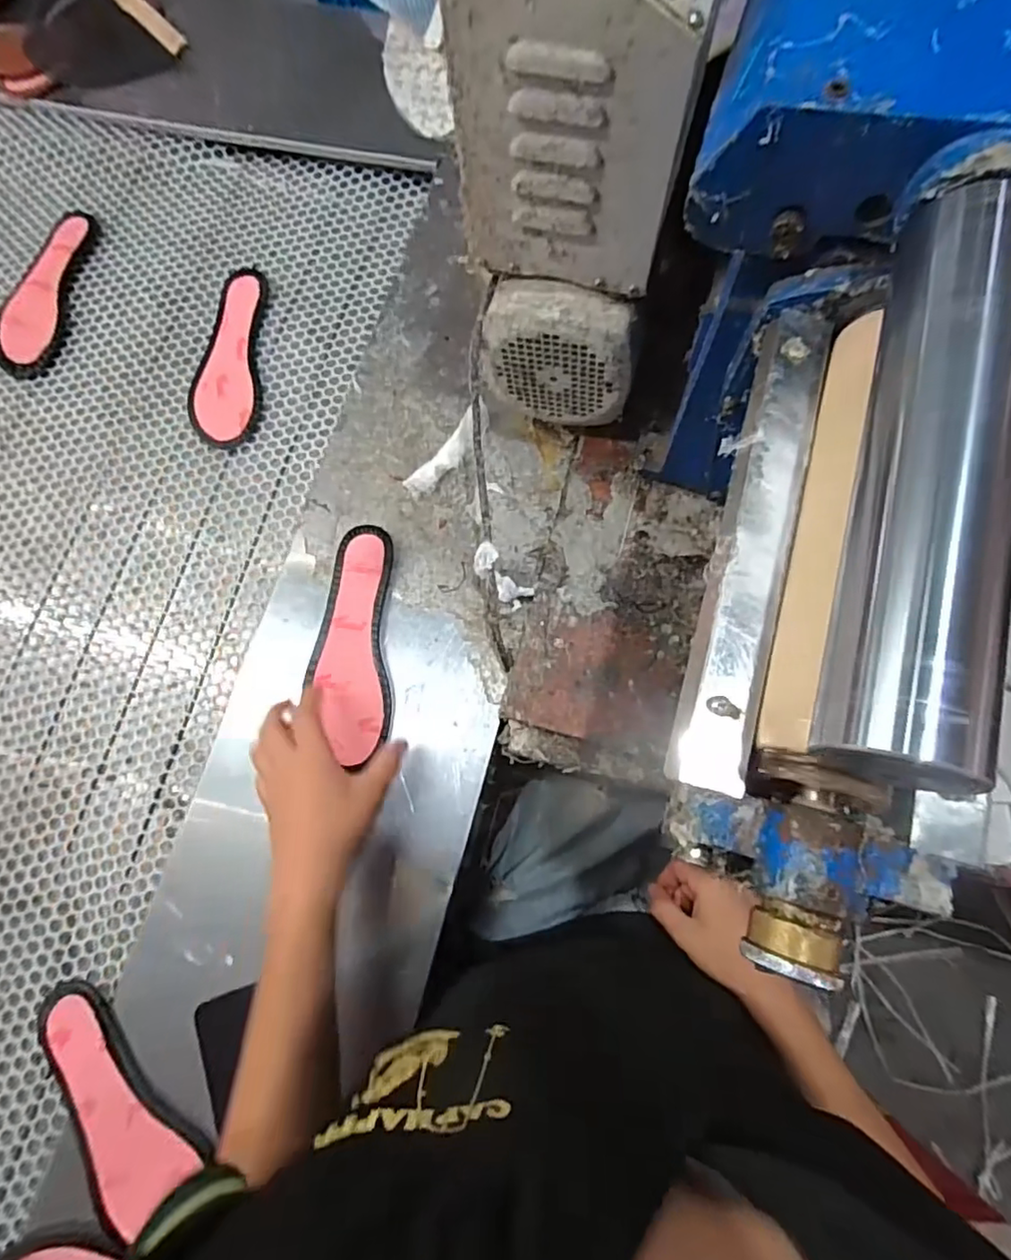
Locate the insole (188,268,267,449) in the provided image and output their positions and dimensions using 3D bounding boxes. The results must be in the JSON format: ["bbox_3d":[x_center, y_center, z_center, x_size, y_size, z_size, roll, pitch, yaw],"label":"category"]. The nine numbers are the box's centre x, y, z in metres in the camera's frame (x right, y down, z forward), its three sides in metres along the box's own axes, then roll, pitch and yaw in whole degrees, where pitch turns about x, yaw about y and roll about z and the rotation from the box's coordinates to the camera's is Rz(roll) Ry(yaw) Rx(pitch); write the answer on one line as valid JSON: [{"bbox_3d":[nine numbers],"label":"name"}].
[{"bbox_3d":[-0.323,-0.319,0.685,0.075,0.008,0.234,-2,75,1],"label":"insole"}]

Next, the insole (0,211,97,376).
[{"bbox_3d":[-0.555,-0.410,0.709,0.073,0.009,0.226,7,76,4],"label":"insole"}]

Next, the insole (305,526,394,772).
[{"bbox_3d":[-0.146,0.009,0.560,0.074,0.016,0.217,-1,78,-1],"label":"insole"}]

